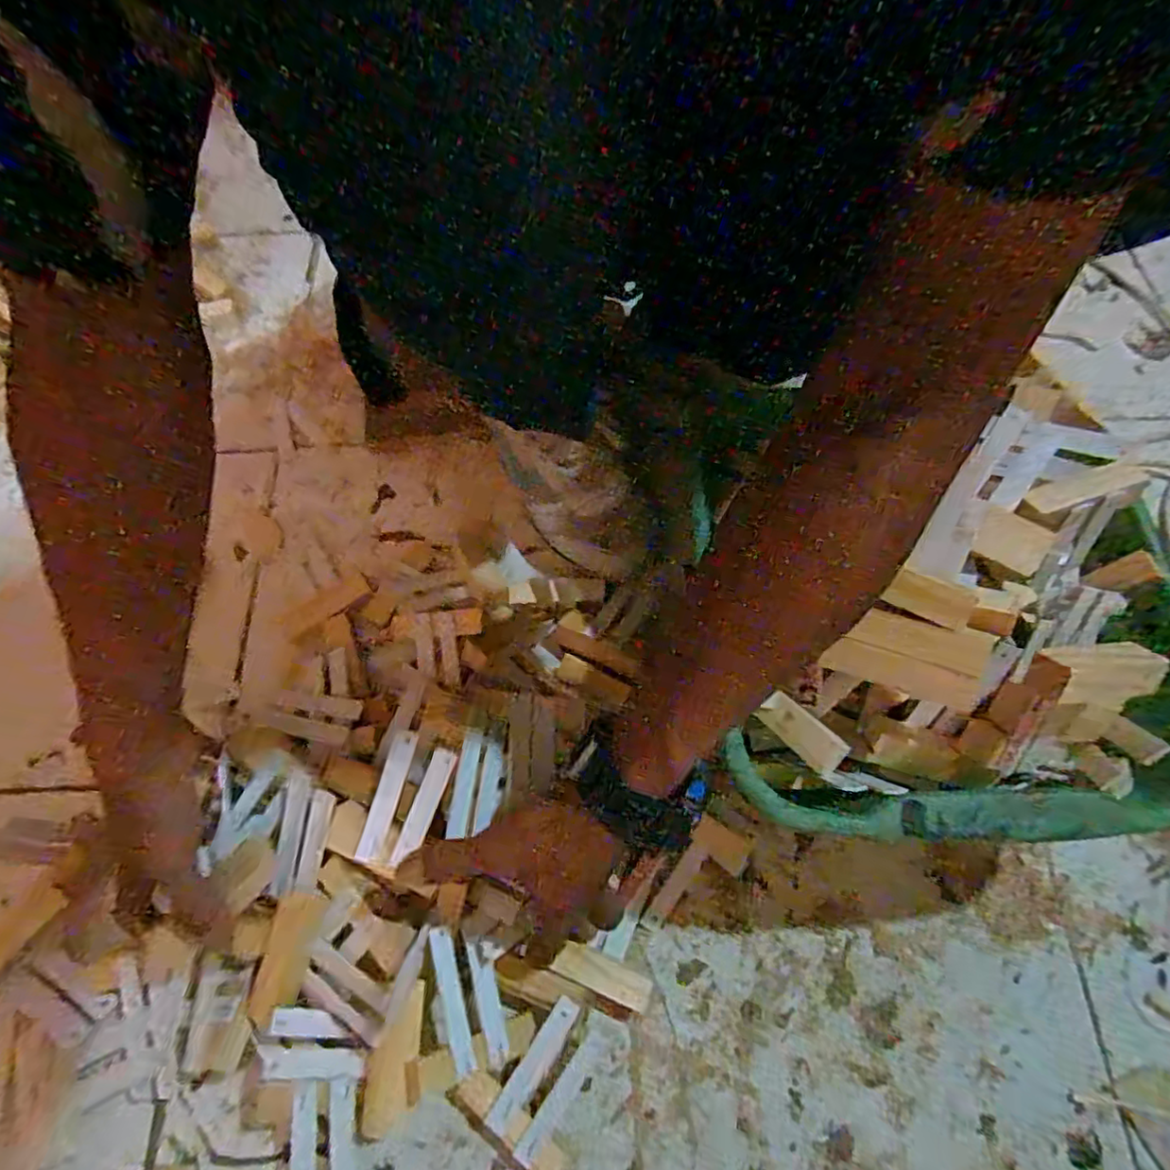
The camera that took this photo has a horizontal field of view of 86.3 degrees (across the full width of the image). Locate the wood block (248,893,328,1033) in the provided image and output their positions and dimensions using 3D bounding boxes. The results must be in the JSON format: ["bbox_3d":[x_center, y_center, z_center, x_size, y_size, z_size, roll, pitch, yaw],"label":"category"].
[{"bbox_3d":[-0.183,0.228,0.379,0.029,0.009,0.075,16,79,7],"label":"wood block"}]

